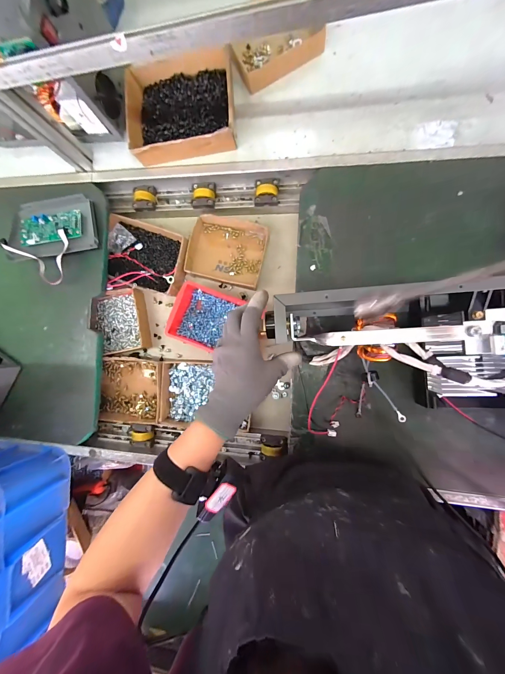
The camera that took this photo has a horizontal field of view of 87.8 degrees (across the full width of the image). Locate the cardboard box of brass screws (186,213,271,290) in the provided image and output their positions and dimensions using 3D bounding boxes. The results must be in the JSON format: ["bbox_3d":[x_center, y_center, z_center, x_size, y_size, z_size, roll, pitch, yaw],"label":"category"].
[{"bbox_3d":[-0.061,-0.203,0.622,0.181,0.038,0.139,15,91,9],"label":"cardboard box of brass screws"}]

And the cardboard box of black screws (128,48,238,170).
[{"bbox_3d":[-0.149,-0.484,0.551,0.225,0.046,0.215,-6,88,9],"label":"cardboard box of black screws"}]

